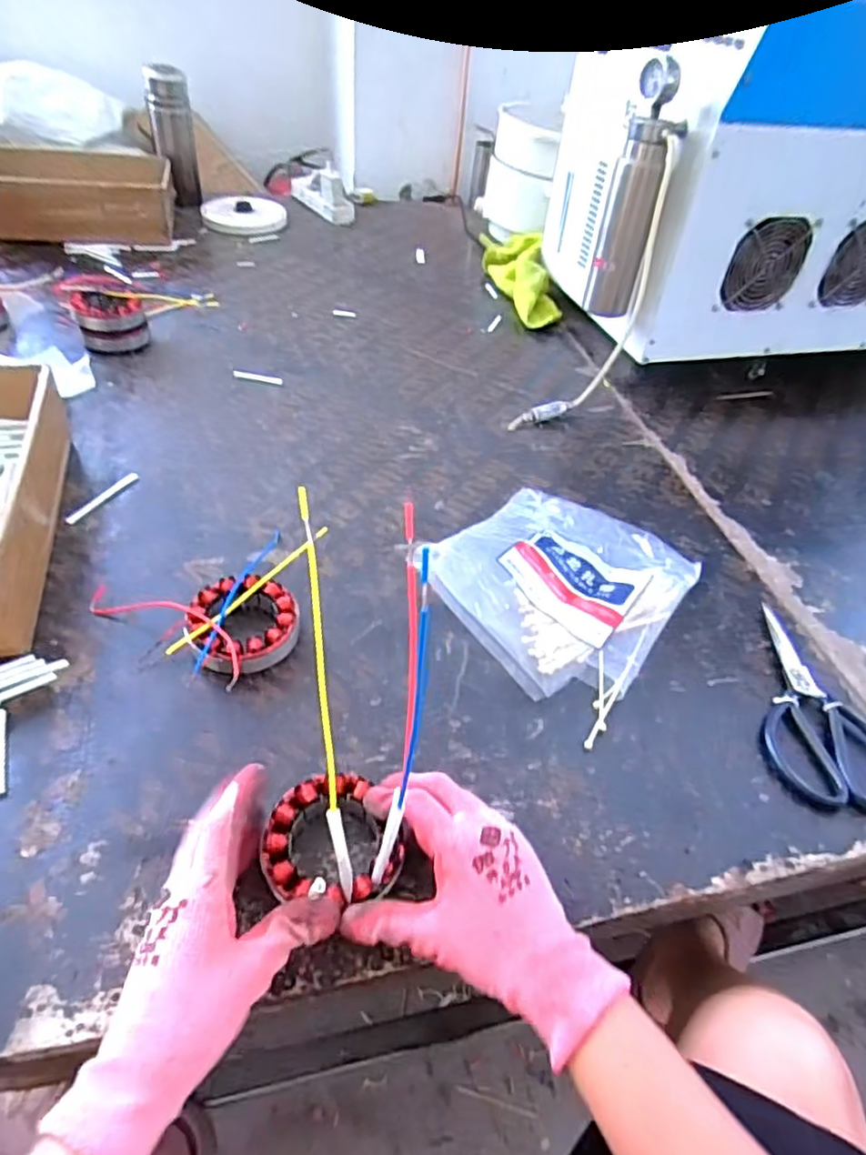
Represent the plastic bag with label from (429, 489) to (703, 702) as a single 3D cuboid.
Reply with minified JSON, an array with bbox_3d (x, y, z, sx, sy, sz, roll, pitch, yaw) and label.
[{"bbox_3d":[0.122,-0.008,0.583,0.200,0.059,0.250,31,50,22],"label":"plastic bag with label"}]

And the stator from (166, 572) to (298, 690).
[{"bbox_3d":[-0.154,0.041,0.511,0.083,0.038,0.094,6,45,-1],"label":"stator"}]

